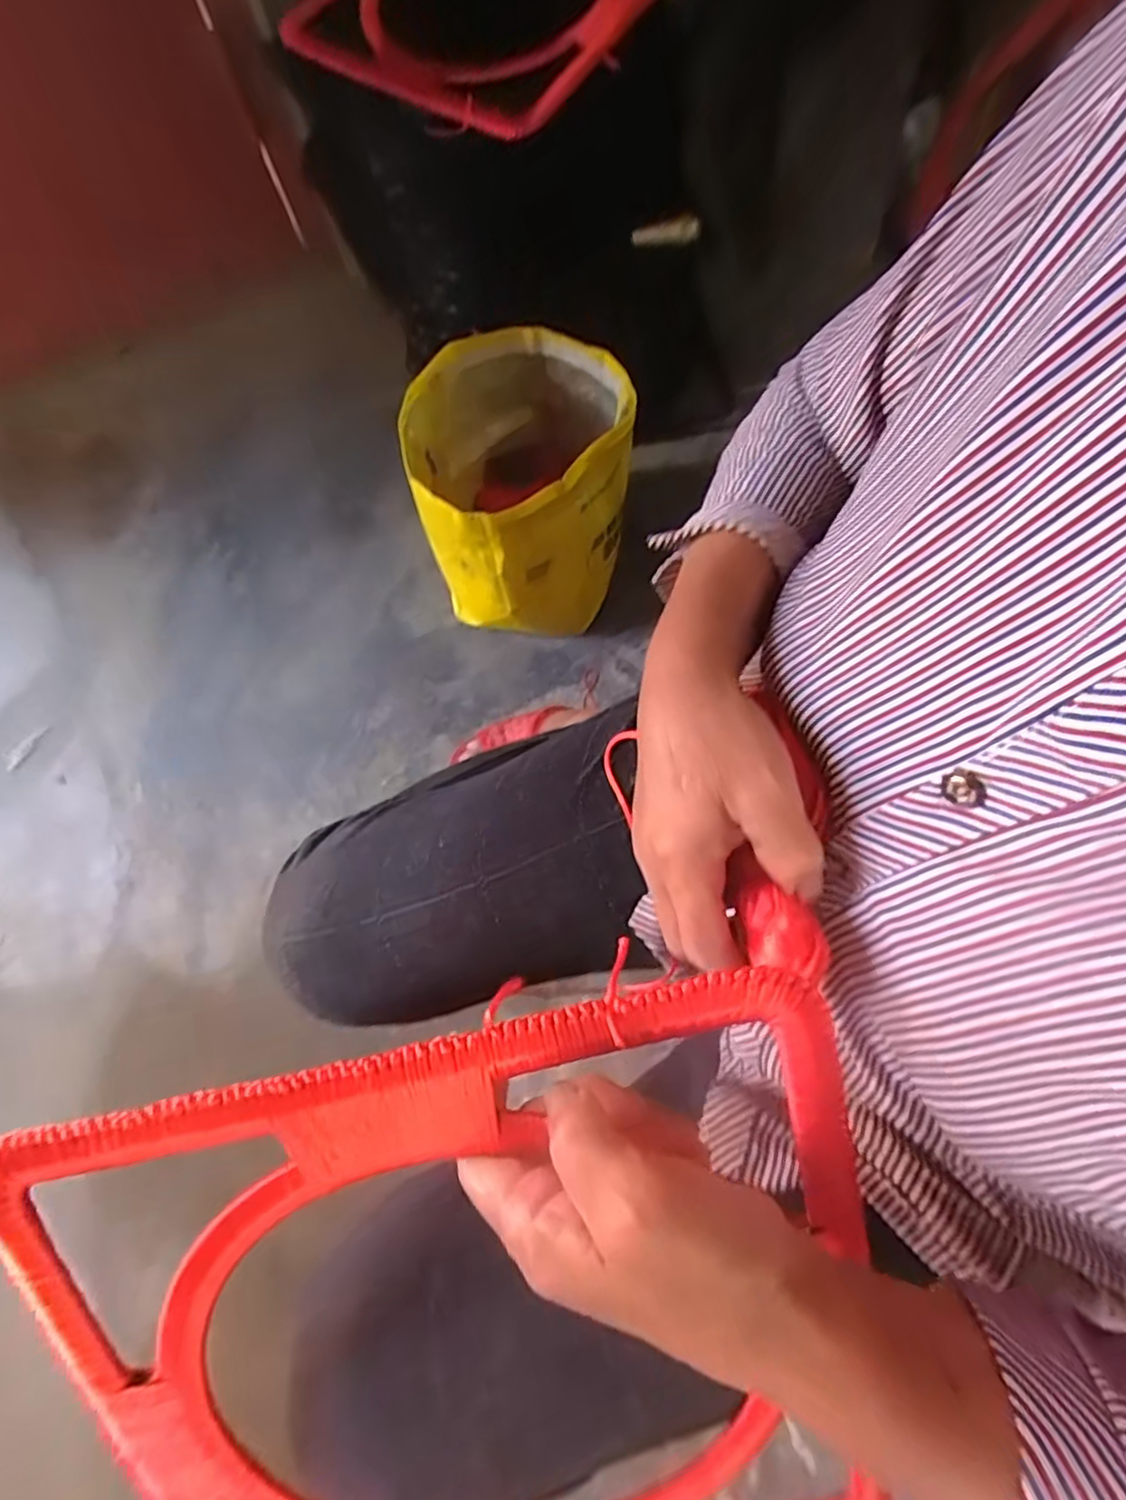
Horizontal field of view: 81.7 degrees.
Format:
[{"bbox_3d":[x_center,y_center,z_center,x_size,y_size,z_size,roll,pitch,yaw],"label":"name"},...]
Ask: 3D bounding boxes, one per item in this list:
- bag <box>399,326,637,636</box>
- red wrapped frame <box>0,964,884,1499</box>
[{"bbox_3d":[-0.044,-0.293,0.758,0.235,0.239,0.219,-16,72,-4],"label":"bag"},{"bbox_3d":[-0.028,0.258,0.277,0.325,0.008,0.316,-14,105,0],"label":"red wrapped frame"}]

